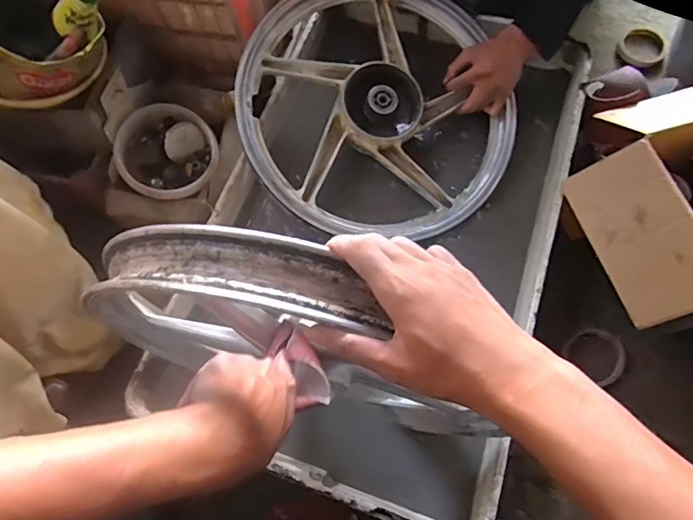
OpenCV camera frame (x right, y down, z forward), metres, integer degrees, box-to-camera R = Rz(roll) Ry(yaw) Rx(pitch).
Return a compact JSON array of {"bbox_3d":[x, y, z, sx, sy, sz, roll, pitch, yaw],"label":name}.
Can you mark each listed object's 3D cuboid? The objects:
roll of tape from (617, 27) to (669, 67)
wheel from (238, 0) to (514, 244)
[{"bbox_3d":[0.543,-0.392,0.892,0.076,0.023,0.079,-1,68,2],"label":"roll of tape"},{"bbox_3d":[0.054,-0.260,0.776,0.440,0.066,0.440,1,82,-7],"label":"wheel"}]

